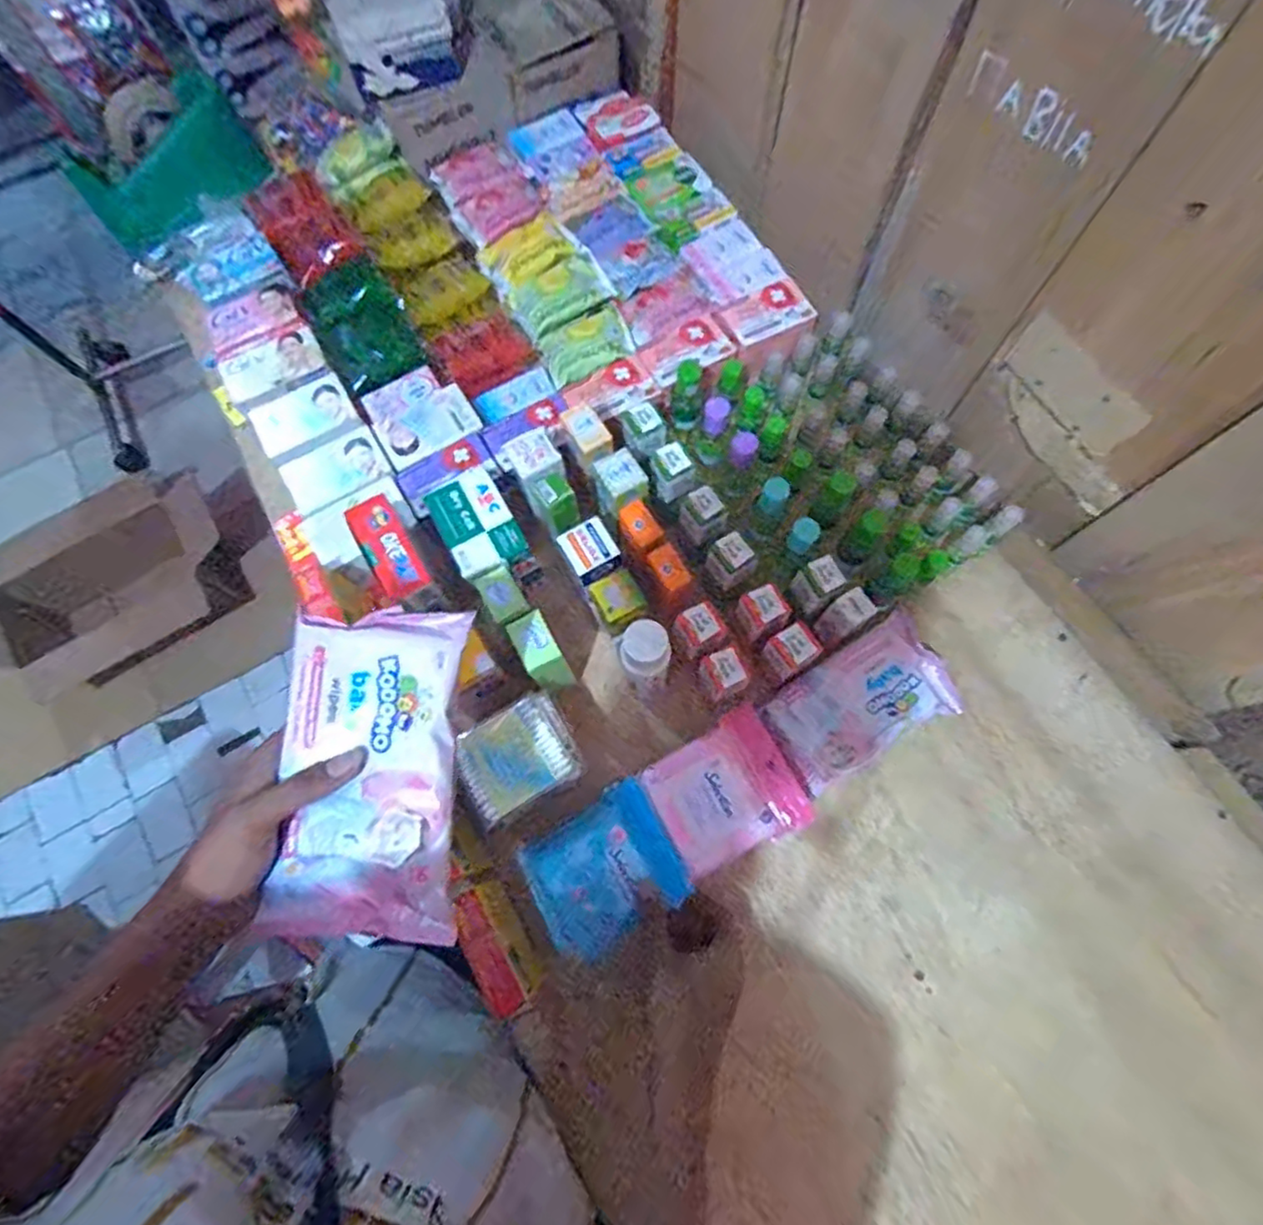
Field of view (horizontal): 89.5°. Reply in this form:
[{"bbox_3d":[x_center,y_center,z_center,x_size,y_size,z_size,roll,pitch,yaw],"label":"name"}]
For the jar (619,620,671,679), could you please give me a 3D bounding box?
[{"bbox_3d":[0.011,0.029,0.491,0.035,0.042,0.035,-1,70,2],"label":"jar"}]

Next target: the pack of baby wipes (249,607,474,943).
[{"bbox_3d":[-0.149,0.090,0.363,0.095,0.025,0.184,3,84,4],"label":"pack of baby wipes"}]

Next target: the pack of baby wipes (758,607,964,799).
[{"bbox_3d":[0.200,0.082,0.567,0.166,0.048,0.096,-29,72,-8],"label":"pack of baby wipes"}]

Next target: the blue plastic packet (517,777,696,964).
[{"bbox_3d":[-0.021,0.203,0.504,0.115,0.014,0.095,-32,72,-9],"label":"blue plastic packet"}]

